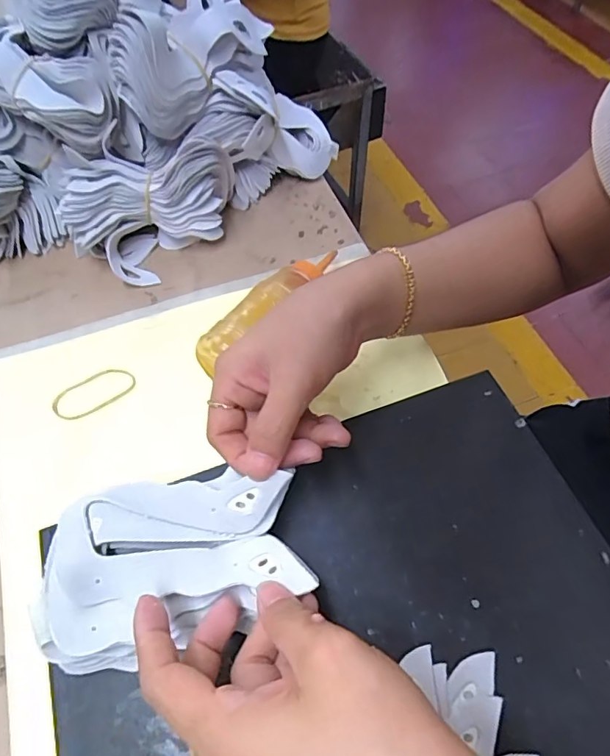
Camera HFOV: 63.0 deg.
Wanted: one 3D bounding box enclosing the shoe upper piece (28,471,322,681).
[{"bbox_3d":[-0.069,0.091,0.254,0.132,0.032,0.082,-9,58,-5],"label":"shoe upper piece"}]

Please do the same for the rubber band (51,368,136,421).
[{"bbox_3d":[-0.154,0.011,0.363,0.059,0.004,0.027,-27,72,-20],"label":"rubber band"}]

